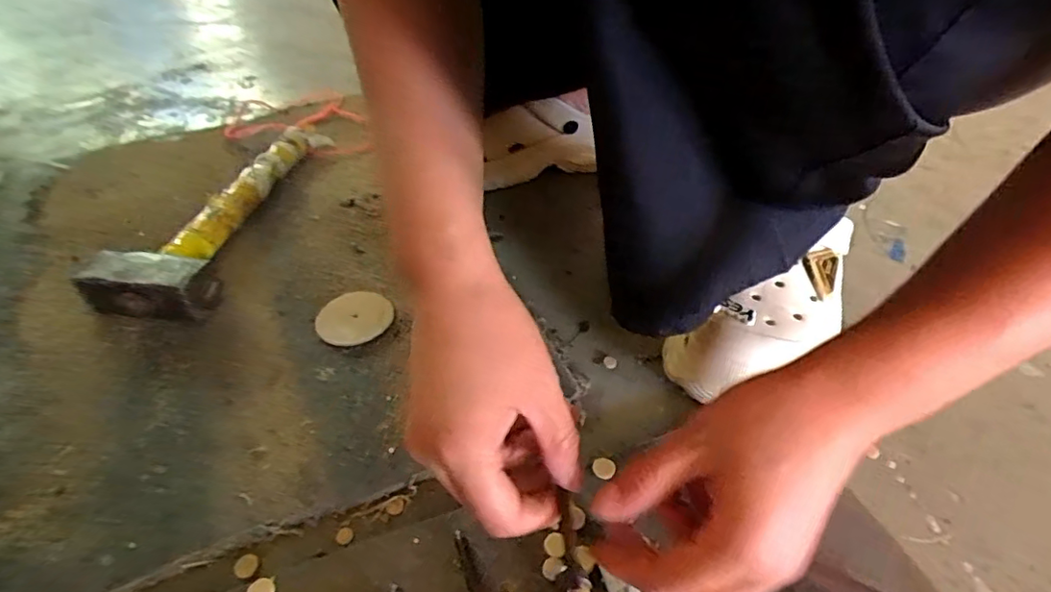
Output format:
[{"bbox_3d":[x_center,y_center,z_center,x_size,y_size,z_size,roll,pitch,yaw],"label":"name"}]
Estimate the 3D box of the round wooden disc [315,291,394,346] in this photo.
[{"bbox_3d":[-0.138,0.016,0.441,0.058,0.005,0.052,-23,48,-21],"label":"round wooden disc"}]

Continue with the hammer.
[{"bbox_3d":[-0.291,-0.086,0.520,0.092,0.042,0.278,2,44,3],"label":"hammer"}]

